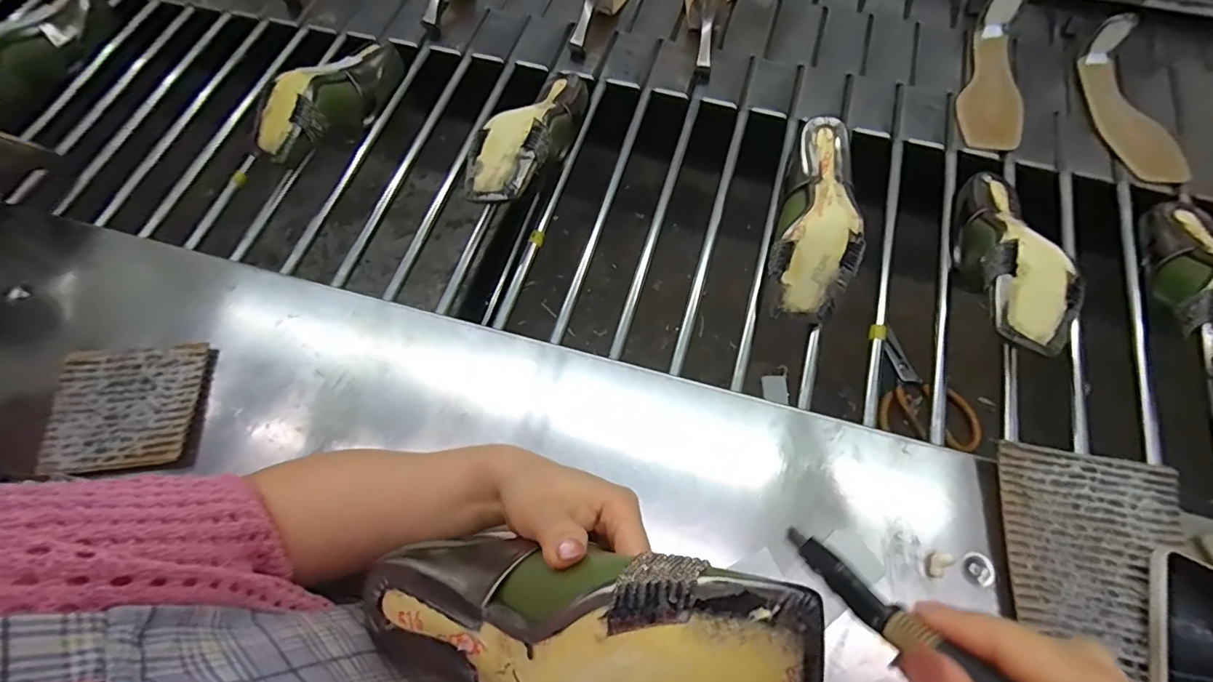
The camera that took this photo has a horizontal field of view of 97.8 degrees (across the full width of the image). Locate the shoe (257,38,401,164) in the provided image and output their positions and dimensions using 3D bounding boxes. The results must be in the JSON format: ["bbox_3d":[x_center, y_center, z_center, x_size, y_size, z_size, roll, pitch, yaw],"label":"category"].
[{"bbox_3d":[-0.340,-0.298,0.657,0.071,0.079,0.235,19,49,9],"label":"shoe"}]

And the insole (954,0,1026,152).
[{"bbox_3d":[0.495,-0.339,0.659,0.077,0.063,0.208,15,68,11],"label":"insole"}]

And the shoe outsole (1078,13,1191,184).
[{"bbox_3d":[0.643,-0.288,0.638,0.079,0.054,0.216,-10,66,0],"label":"shoe outsole"}]

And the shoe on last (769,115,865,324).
[{"bbox_3d":[0.226,-0.130,0.573,0.080,0.076,0.220,11,68,9],"label":"shoe on last"}]

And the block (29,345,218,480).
[{"bbox_3d":[-0.427,0.059,0.474,0.127,0.020,0.107,-6,66,2],"label":"block"}]

